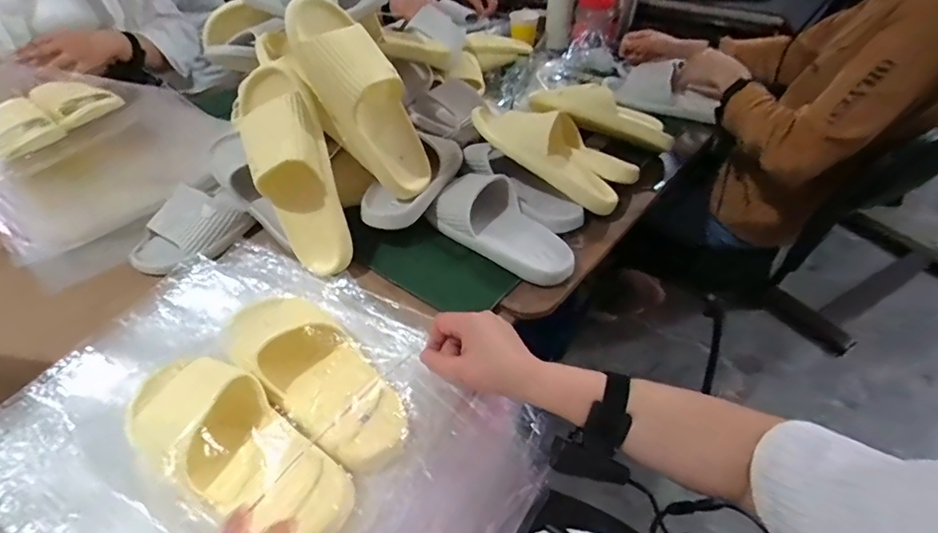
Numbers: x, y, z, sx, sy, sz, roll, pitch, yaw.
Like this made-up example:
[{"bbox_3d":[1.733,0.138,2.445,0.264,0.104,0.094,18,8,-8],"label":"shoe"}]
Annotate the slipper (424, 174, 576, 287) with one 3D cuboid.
[{"bbox_3d":[0.051,-0.064,0.691,0.224,0.062,0.104,29,51,29],"label":"slipper"}]

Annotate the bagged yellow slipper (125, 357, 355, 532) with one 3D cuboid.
[{"bbox_3d":[-0.215,0.148,0.443,0.256,0.063,0.094,22,48,23],"label":"bagged yellow slipper"}]

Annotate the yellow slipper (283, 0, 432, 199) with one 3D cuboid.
[{"bbox_3d":[-0.135,-0.216,0.655,0.070,0.262,0.089,-8,32,43],"label":"yellow slipper"}]

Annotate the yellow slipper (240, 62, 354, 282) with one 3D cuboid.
[{"bbox_3d":[-0.223,-0.118,0.643,0.098,0.270,0.072,-20,13,-18],"label":"yellow slipper"}]

